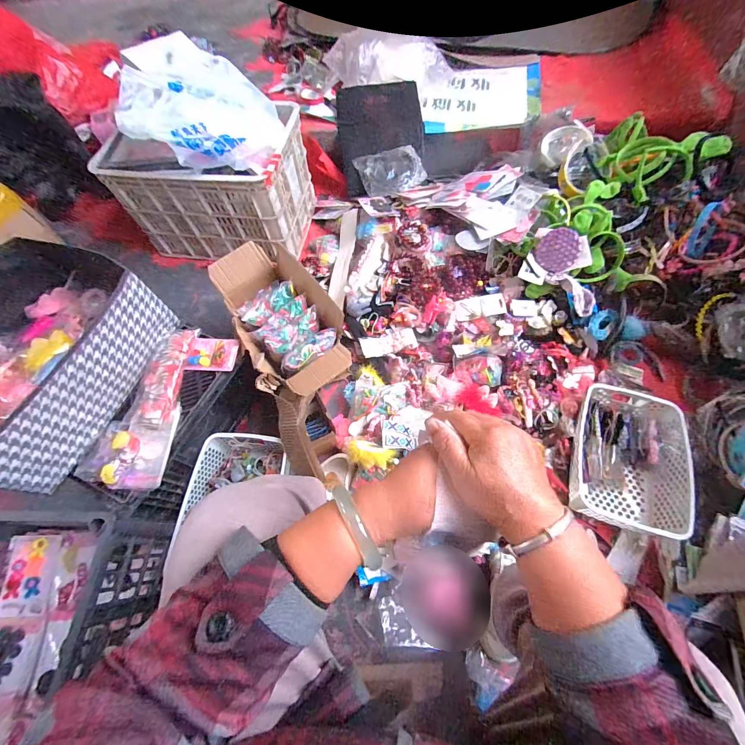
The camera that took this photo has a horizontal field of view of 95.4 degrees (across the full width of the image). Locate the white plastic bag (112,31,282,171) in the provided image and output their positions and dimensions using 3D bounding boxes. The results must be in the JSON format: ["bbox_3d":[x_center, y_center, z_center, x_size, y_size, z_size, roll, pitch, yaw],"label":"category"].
[{"bbox_3d":[-0.427,-0.673,0.855,0.345,0.167,0.370,-24,65,-9],"label":"white plastic bag"}]

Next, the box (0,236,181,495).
[{"bbox_3d":[-0.653,-0.031,0.646,0.347,0.161,0.424,18,66,11],"label":"box"}]

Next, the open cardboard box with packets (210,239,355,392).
[{"bbox_3d":[-0.201,-0.125,0.767,0.210,0.112,0.400,-27,66,-10],"label":"open cardboard box with packets"}]

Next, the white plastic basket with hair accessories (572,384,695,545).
[{"bbox_3d":[0.549,0.176,0.743,0.205,0.095,0.310,14,66,9],"label":"white plastic basket with hair accessories"}]

